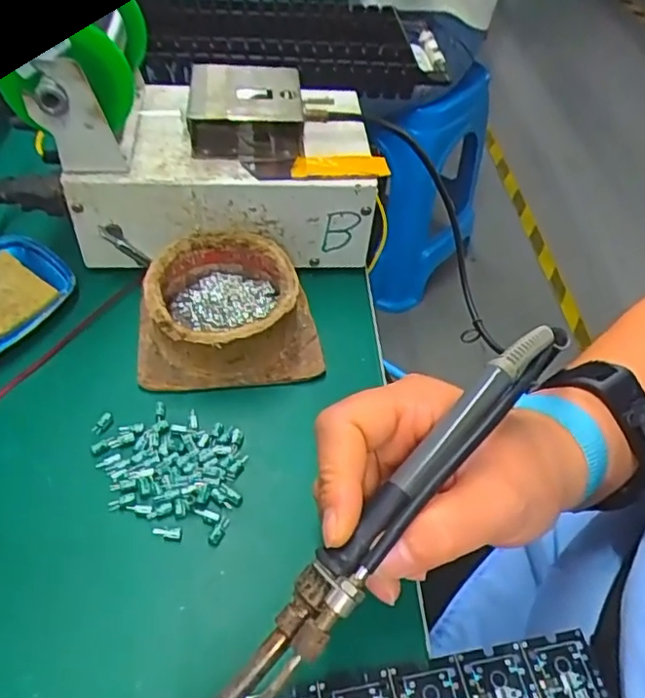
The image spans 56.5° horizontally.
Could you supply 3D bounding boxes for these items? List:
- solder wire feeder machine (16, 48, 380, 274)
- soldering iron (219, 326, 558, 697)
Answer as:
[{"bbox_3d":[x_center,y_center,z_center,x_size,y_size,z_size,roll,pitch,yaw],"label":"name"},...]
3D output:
[{"bbox_3d":[-0.060,-0.122,0.378,0.181,0.106,0.115,-1,49,-7],"label":"solder wire feeder machine"},{"bbox_3d":[0.025,0.061,0.220,0.021,0.020,0.198,37,73,23],"label":"soldering iron"}]

